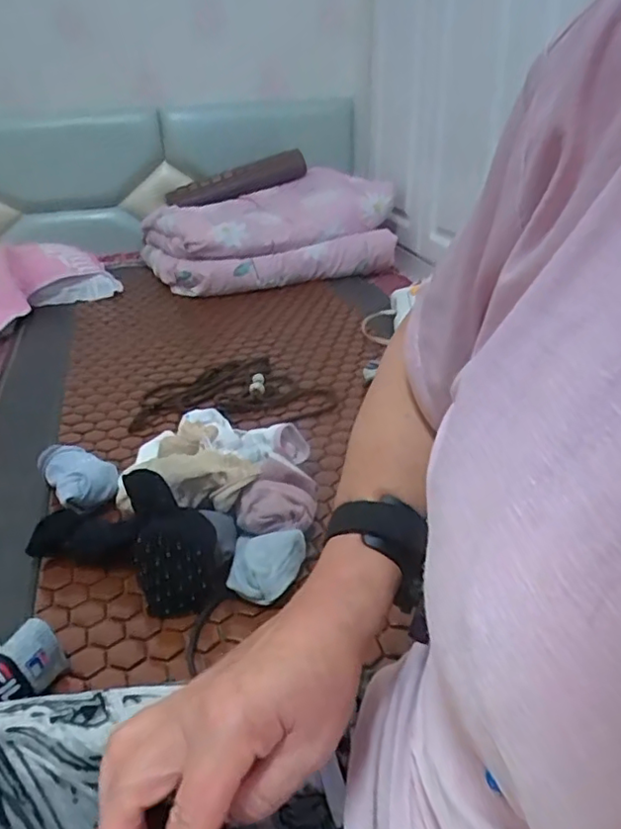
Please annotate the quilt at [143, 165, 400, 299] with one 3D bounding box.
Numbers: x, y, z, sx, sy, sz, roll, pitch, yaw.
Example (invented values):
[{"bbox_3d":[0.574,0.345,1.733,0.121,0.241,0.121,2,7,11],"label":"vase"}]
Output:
[{"bbox_3d":[-0.112,-0.472,1.565,0.616,0.200,0.385,-9,30,-14],"label":"quilt"}]

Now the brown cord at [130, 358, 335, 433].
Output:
[{"bbox_3d":[-0.120,-0.047,0.985,0.294,0.018,0.206,-3,29,-2],"label":"brown cord"}]

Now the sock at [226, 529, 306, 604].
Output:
[{"bbox_3d":[-0.045,0.149,0.597,0.070,0.053,0.070,4,29,9],"label":"sock"}]

